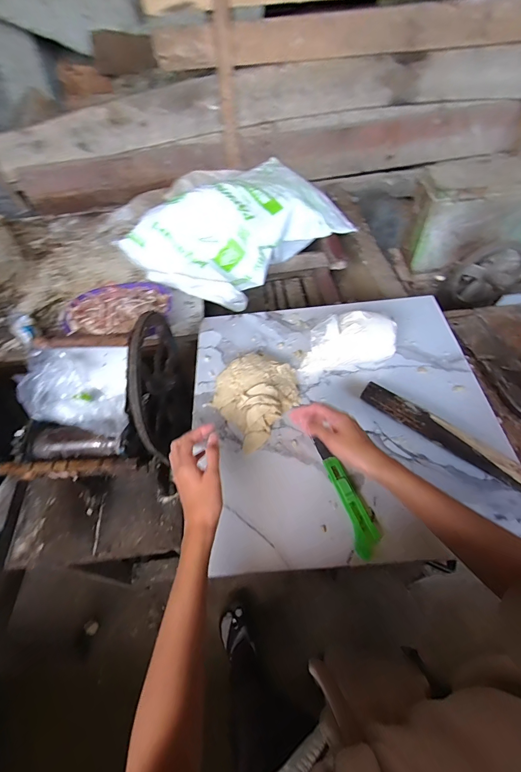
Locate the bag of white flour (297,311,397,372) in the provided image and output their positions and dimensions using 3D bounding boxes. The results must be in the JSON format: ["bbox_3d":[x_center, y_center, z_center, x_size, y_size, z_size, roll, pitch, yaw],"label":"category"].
[{"bbox_3d":[0.153,-0.081,0.620,0.162,0.078,0.086,-10,55,-5],"label":"bag of white flour"}]

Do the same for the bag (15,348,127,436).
[{"bbox_3d":[-0.311,0.007,0.595,0.158,0.081,0.172,-10,55,-5],"label":"bag"}]

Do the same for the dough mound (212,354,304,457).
[{"bbox_3d":[-0.008,0.009,0.591,0.124,0.057,0.154,34,63,23],"label":"dough mound"}]

